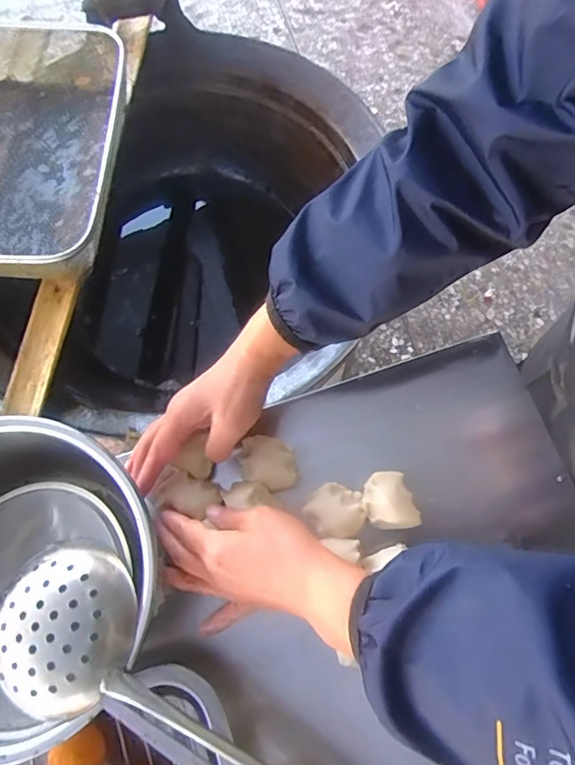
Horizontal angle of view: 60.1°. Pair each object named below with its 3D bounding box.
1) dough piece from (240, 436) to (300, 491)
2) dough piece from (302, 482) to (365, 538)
[{"bbox_3d":[-0.015,0.064,0.398,0.043,0.015,0.040,0,73,1],"label":"dough piece"},{"bbox_3d":[0.039,0.101,0.392,0.044,0.020,0.042,0,73,1],"label":"dough piece"}]

